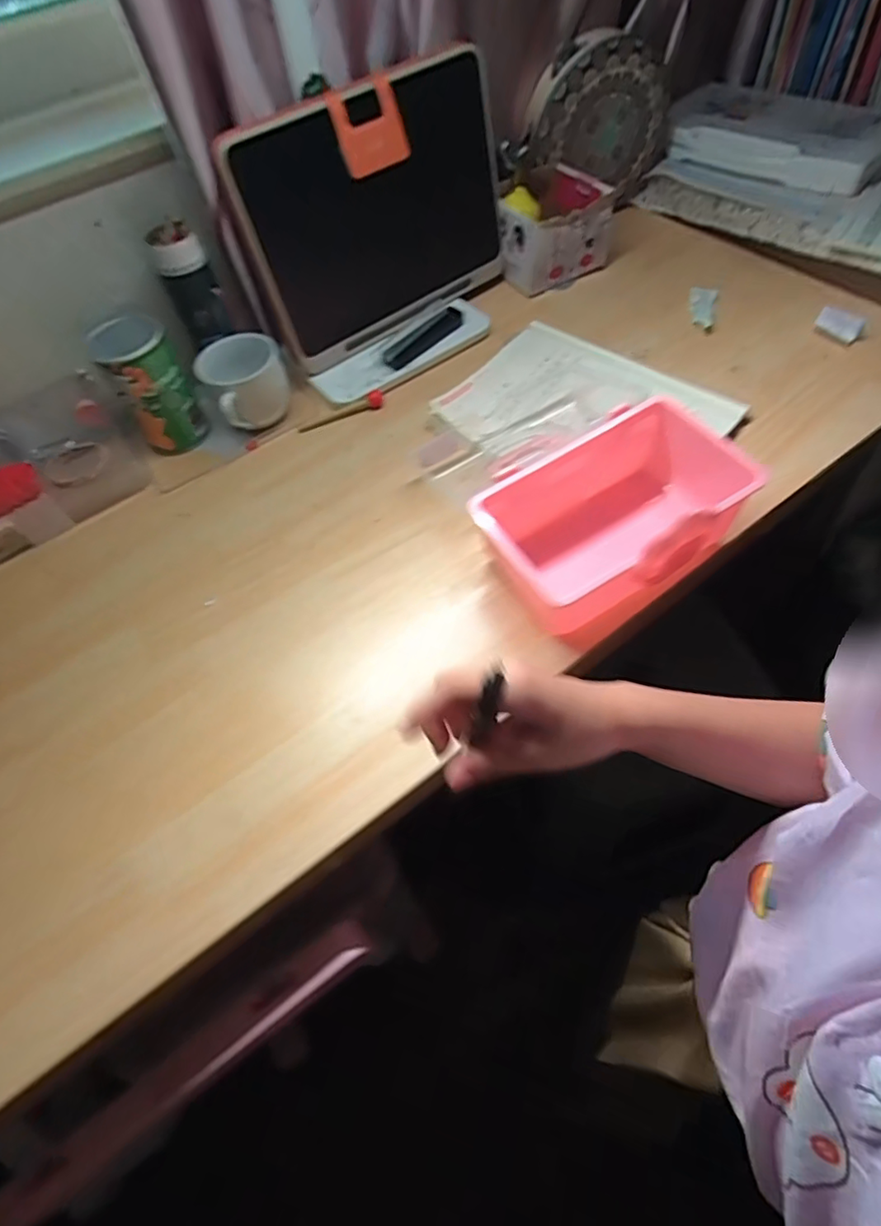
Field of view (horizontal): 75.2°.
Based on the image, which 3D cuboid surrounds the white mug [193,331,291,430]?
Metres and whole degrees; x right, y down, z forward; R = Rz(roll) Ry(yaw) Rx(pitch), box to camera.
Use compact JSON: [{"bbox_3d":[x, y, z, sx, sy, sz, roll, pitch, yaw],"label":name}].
[{"bbox_3d":[-0.190,-0.226,0.572,0.081,0.078,0.085,-25,58,-9],"label":"white mug"}]

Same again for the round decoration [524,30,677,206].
[{"bbox_3d":[0.198,-0.576,0.681,0.191,0.155,0.054,-21,58,-6],"label":"round decoration"}]

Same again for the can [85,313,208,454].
[{"bbox_3d":[-0.278,-0.221,0.559,0.065,0.117,0.064,-25,58,-9],"label":"can"}]

